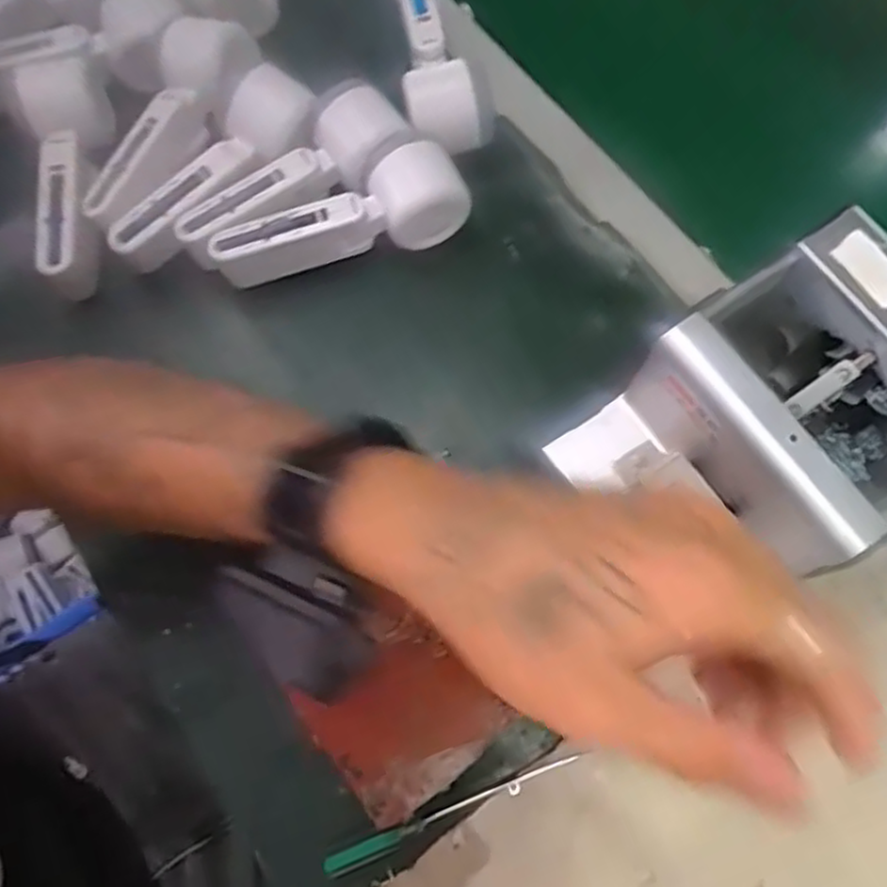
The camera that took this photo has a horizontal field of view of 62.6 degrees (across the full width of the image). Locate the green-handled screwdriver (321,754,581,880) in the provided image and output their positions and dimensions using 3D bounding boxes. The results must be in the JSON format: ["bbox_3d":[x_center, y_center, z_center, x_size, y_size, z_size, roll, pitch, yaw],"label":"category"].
[{"bbox_3d":[0.007,0.196,0.386,0.144,0.012,0.014,-19,73,-7],"label":"green-handled screwdriver"}]

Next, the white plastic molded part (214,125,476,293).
[{"bbox_3d":[-0.069,-0.149,0.478,0.164,0.051,0.053,-16,72,-6],"label":"white plastic molded part"}]

